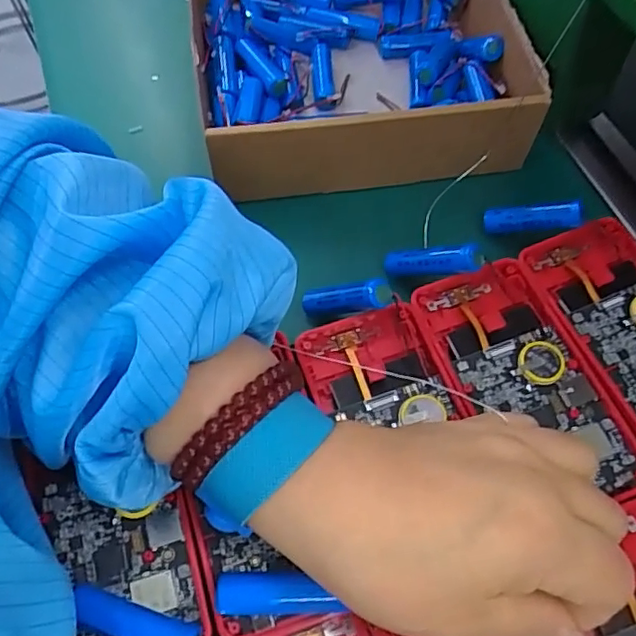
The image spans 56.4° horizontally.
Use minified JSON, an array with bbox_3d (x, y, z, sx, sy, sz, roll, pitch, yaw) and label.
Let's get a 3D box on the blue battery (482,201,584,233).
[{"bbox_3d":[0.114,-0.054,0.319,0.050,0.012,0.010,0,57,33],"label":"blue battery"}]

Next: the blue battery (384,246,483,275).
[{"bbox_3d":[0.057,-0.028,0.302,0.050,0.013,0.010,-1,57,33],"label":"blue battery"}]

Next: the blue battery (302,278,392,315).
[{"bbox_3d":[0.011,-0.009,0.292,0.053,0.013,0.012,-6,52,42],"label":"blue battery"}]

